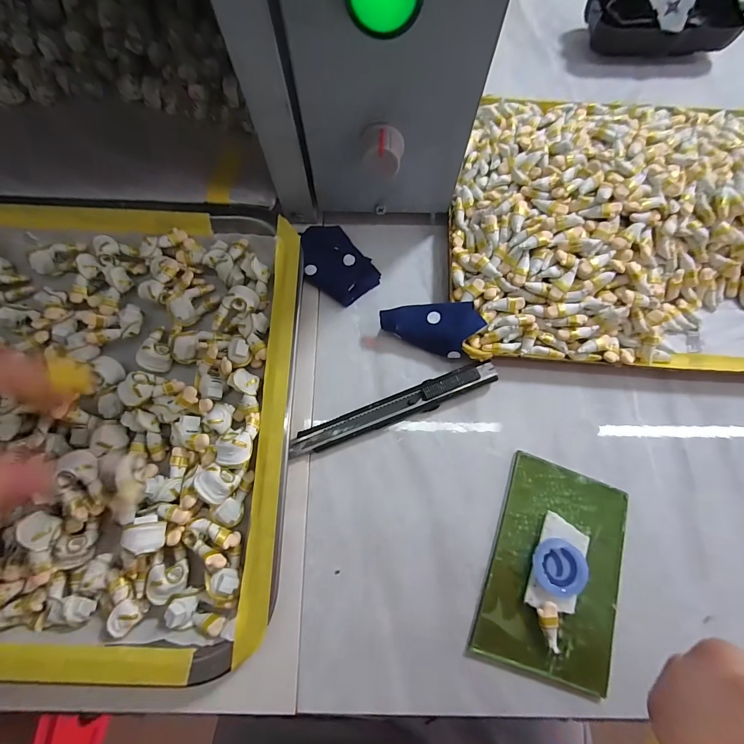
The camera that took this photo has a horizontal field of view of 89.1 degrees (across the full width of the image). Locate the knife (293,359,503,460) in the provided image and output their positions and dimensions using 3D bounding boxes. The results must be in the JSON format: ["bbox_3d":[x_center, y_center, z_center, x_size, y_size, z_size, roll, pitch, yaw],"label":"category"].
[{"bbox_3d":[0.013,0.022,0.225,0.128,0.011,0.016,-20,76,-5],"label":"knife"}]

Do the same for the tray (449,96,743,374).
[{"bbox_3d":[0.173,-0.099,0.239,0.237,0.036,0.192,3,75,1],"label":"tray"}]

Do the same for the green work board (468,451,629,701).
[{"bbox_3d":[0.098,0.104,0.200,0.065,0.008,0.102,18,75,6],"label":"green work board"}]

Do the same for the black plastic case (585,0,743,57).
[{"bbox_3d":[0.223,-0.271,0.295,0.112,0.029,0.050,0,75,0],"label":"black plastic case"}]

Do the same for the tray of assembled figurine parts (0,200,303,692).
[{"bbox_3d":[-0.200,0.021,0.214,0.318,0.031,0.263,-1,75,0],"label":"tray of assembled figurine parts"}]

